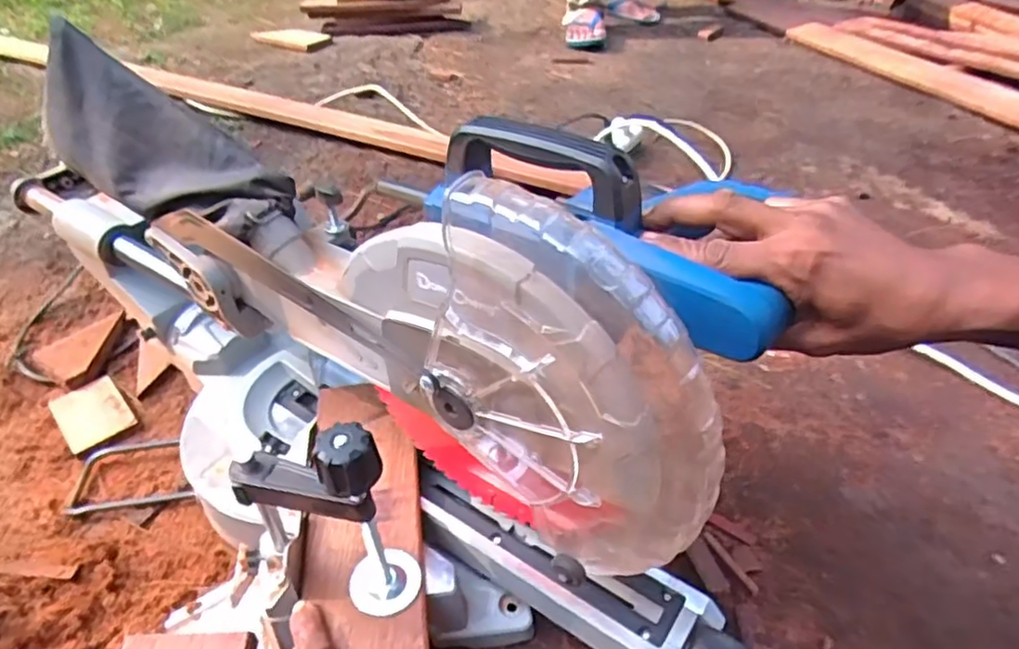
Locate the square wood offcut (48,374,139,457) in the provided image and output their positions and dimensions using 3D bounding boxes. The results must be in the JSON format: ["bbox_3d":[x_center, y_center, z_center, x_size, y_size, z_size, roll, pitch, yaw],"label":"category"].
[{"bbox_3d":[-0.460,0.100,0.729,0.067,0.024,0.096,-32,48,-31],"label":"square wood offcut"}]

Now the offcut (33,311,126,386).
[{"bbox_3d":[-0.528,0.032,0.801,0.075,0.028,0.115,0,39,3],"label":"offcut"}]

